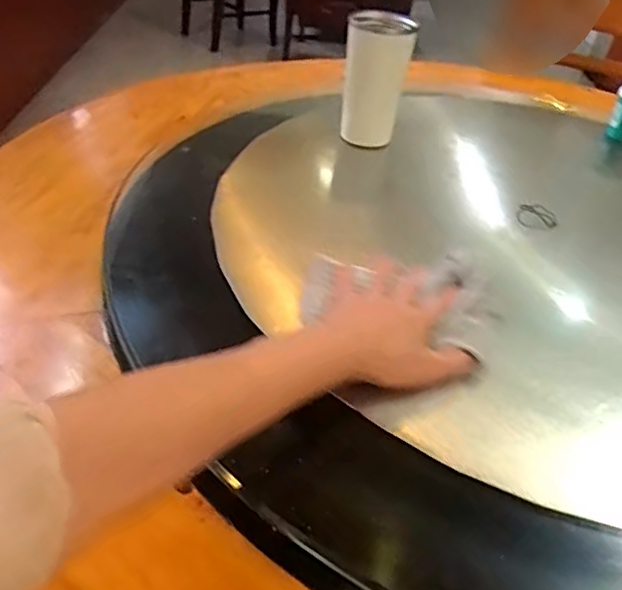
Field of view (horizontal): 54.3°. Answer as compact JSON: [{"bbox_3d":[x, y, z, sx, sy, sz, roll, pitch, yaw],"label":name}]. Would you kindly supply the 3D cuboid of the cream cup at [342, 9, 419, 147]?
[{"bbox_3d":[0.084,-0.283,0.805,0.081,0.152,0.072,9,38,2],"label":"cream cup"}]

